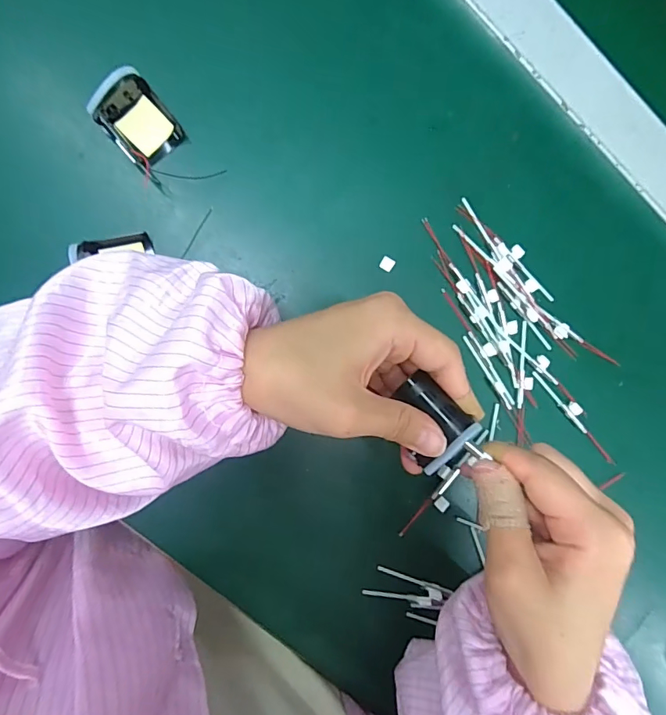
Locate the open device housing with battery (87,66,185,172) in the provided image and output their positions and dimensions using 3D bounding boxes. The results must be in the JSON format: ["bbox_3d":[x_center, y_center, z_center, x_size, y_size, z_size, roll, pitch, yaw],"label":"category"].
[{"bbox_3d":[-0.115,-0.139,0.268,0.037,0.019,0.043,-43,98,-4],"label":"open device housing with battery"}]

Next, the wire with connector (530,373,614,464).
[{"bbox_3d":[0.174,0.042,0.327,0.010,0.006,0.091,-44,98,-4],"label":"wire with connector"}]

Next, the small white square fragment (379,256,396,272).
[{"bbox_3d":[0.036,-0.062,0.303,0.009,0.004,0.009,30,88,-9],"label":"small white square fragment"}]

